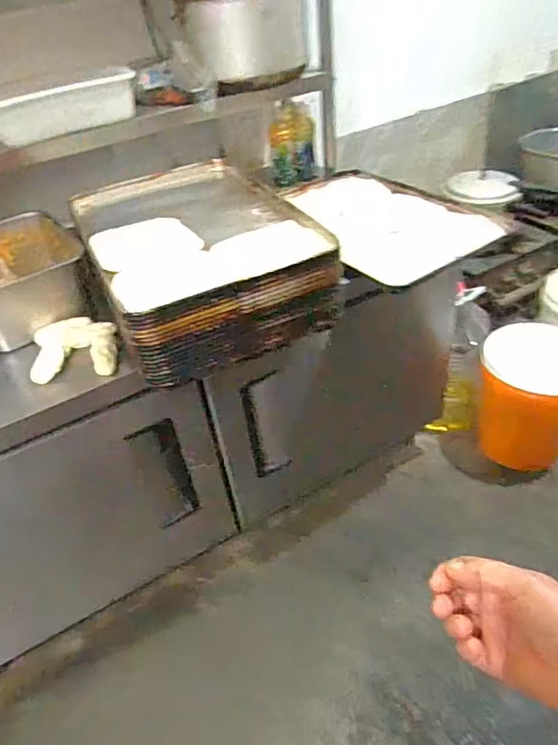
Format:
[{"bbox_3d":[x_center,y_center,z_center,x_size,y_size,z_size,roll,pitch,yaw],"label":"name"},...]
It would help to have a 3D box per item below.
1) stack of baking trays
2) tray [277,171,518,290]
[{"bbox_3d":[-0.175,-0.254,1.134,0.395,0.159,0.585,-21,41,-15],"label":"stack of baking trays"},{"bbox_3d":[0.265,-0.413,1.379,0.389,0.037,0.662,-18,40,-12],"label":"tray"}]

